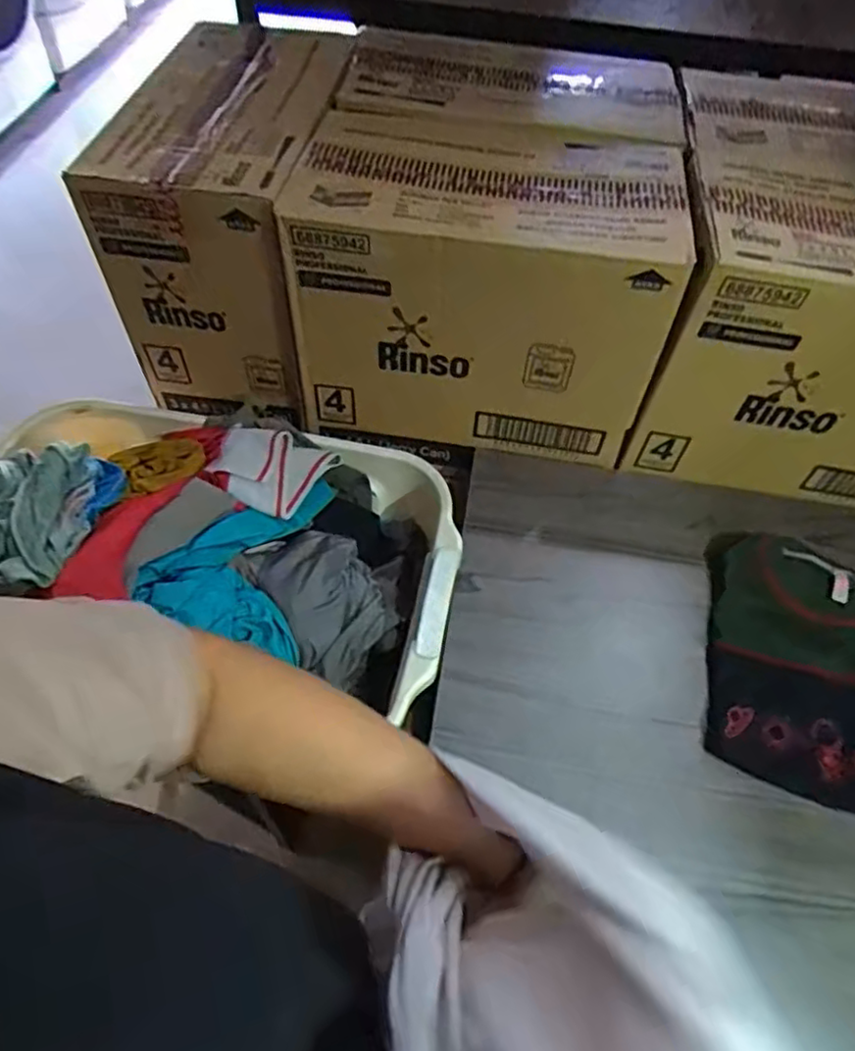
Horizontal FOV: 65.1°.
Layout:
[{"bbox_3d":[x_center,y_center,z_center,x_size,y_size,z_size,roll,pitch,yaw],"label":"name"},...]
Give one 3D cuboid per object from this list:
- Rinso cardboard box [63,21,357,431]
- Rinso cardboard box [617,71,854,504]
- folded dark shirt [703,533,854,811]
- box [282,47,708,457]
[{"bbox_3d":[-0.233,-0.397,0.854,0.223,0.300,0.412,3,55,-1],"label":"Rinso cardboard box"},{"bbox_3d":[0.465,-0.285,0.813,0.381,0.291,0.435,9,55,4],"label":"Rinso cardboard box"},{"bbox_3d":[0.400,0.134,0.669,0.234,0.042,0.266,20,56,11],"label":"folded dark shirt"},{"bbox_3d":[0.073,-0.340,0.825,0.381,0.302,0.401,8,55,3],"label":"box"}]

